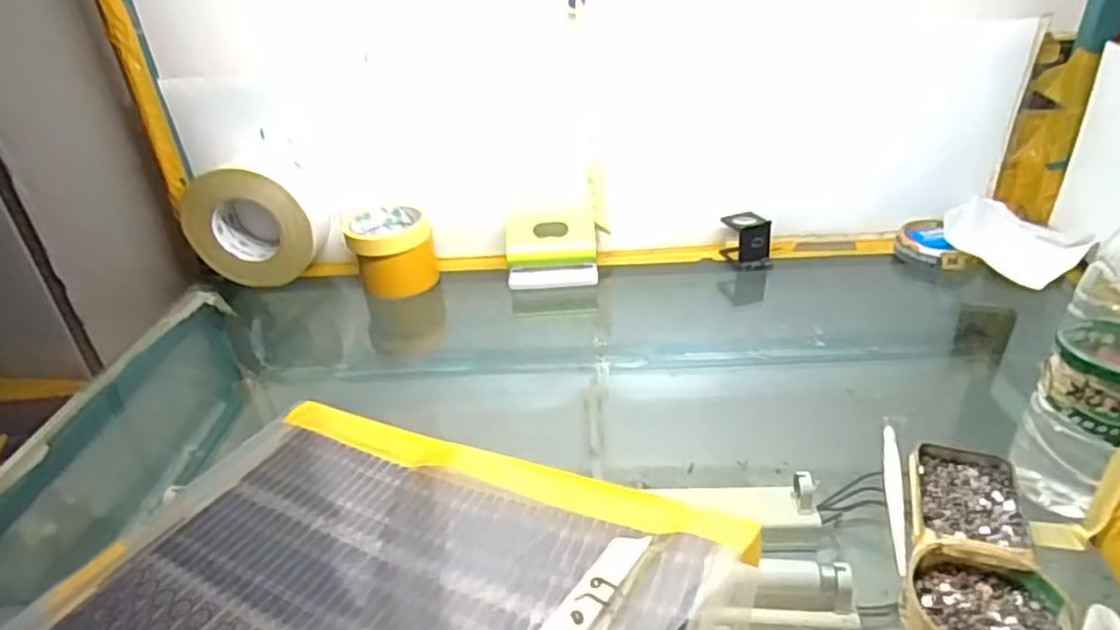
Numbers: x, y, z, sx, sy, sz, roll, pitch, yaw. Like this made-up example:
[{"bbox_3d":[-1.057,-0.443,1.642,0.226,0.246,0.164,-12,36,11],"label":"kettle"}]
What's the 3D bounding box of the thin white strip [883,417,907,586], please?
[{"bbox_3d":[0.223,0.117,0.447,0.010,0.006,0.145,7,33,19],"label":"thin white strip"}]

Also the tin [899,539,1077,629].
[{"bbox_3d":[0.226,0.161,0.359,0.077,0.019,0.083,-3,31,2],"label":"tin"}]

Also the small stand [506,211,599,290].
[{"bbox_3d":[-0.009,-0.072,0.738,0.095,0.071,0.044,-4,31,0],"label":"small stand"}]

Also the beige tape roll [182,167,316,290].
[{"bbox_3d":[-0.345,-0.101,0.757,0.139,0.124,0.051,-4,31,1],"label":"beige tape roll"}]

